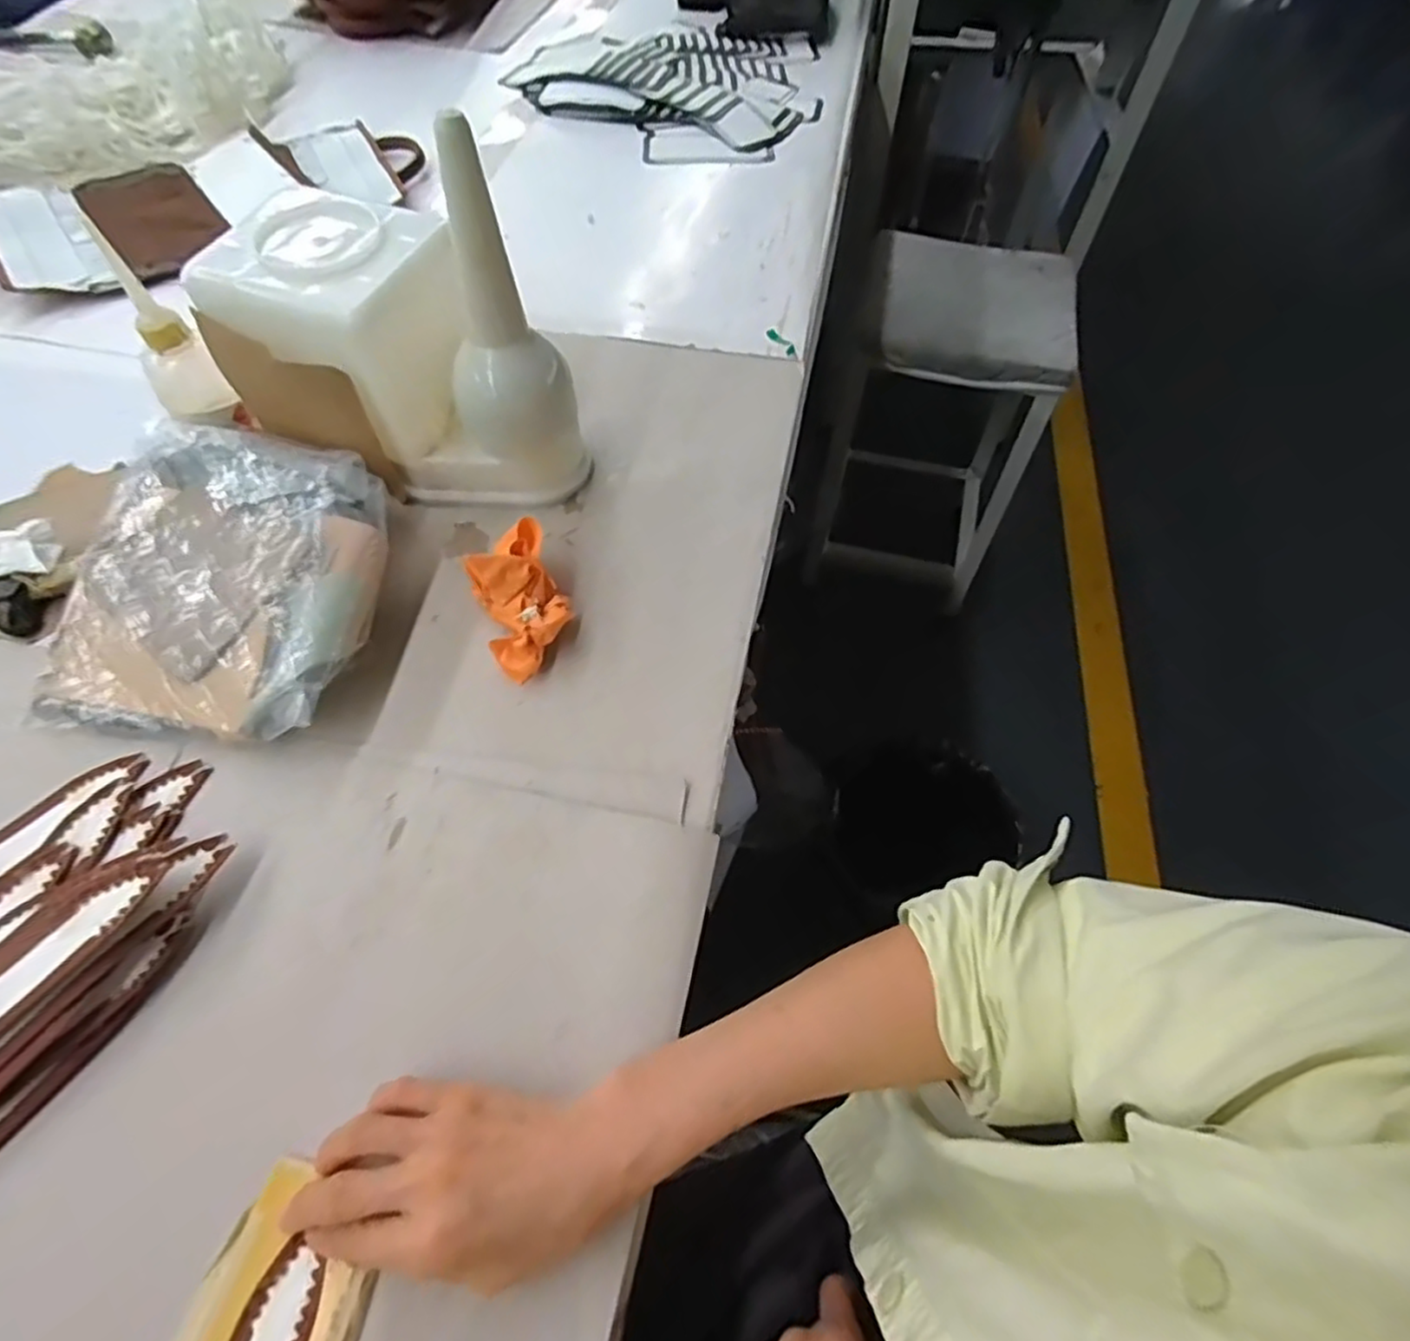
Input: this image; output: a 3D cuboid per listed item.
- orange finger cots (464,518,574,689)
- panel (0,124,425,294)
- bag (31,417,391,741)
[{"bbox_3d":[-0.128,-0.056,0.477,0.058,0.054,0.100,-22,60,-11],"label":"orange finger cots"},{"bbox_3d":[-0.580,-0.543,0.799,0.483,0.031,0.265,-36,64,-22],"label":"panel"},{"bbox_3d":[-0.332,-0.069,0.486,0.219,0.064,0.227,7,59,5],"label":"bag"}]

